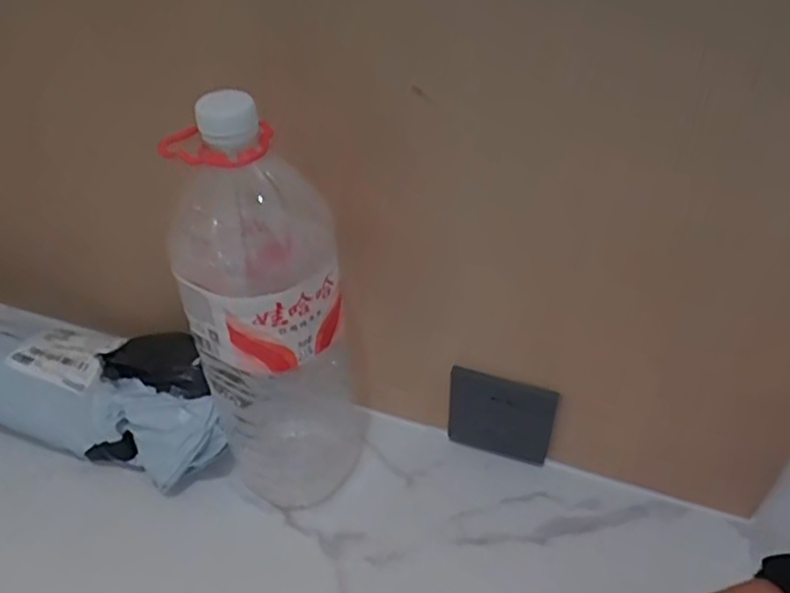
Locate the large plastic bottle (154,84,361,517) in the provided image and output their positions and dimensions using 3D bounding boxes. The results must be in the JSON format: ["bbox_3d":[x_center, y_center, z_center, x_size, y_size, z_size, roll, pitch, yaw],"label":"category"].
[{"bbox_3d":[-0.082,0.017,0.468,0.105,0.323,0.112,-3,41,-3],"label":"large plastic bottle"}]

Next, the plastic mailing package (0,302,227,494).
[{"bbox_3d":[-0.296,0.071,0.583,0.336,0.091,0.105,12,42,13],"label":"plastic mailing package"}]

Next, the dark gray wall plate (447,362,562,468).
[{"bbox_3d":[0.086,0.103,0.545,0.085,0.095,0.011,14,43,15],"label":"dark gray wall plate"}]

